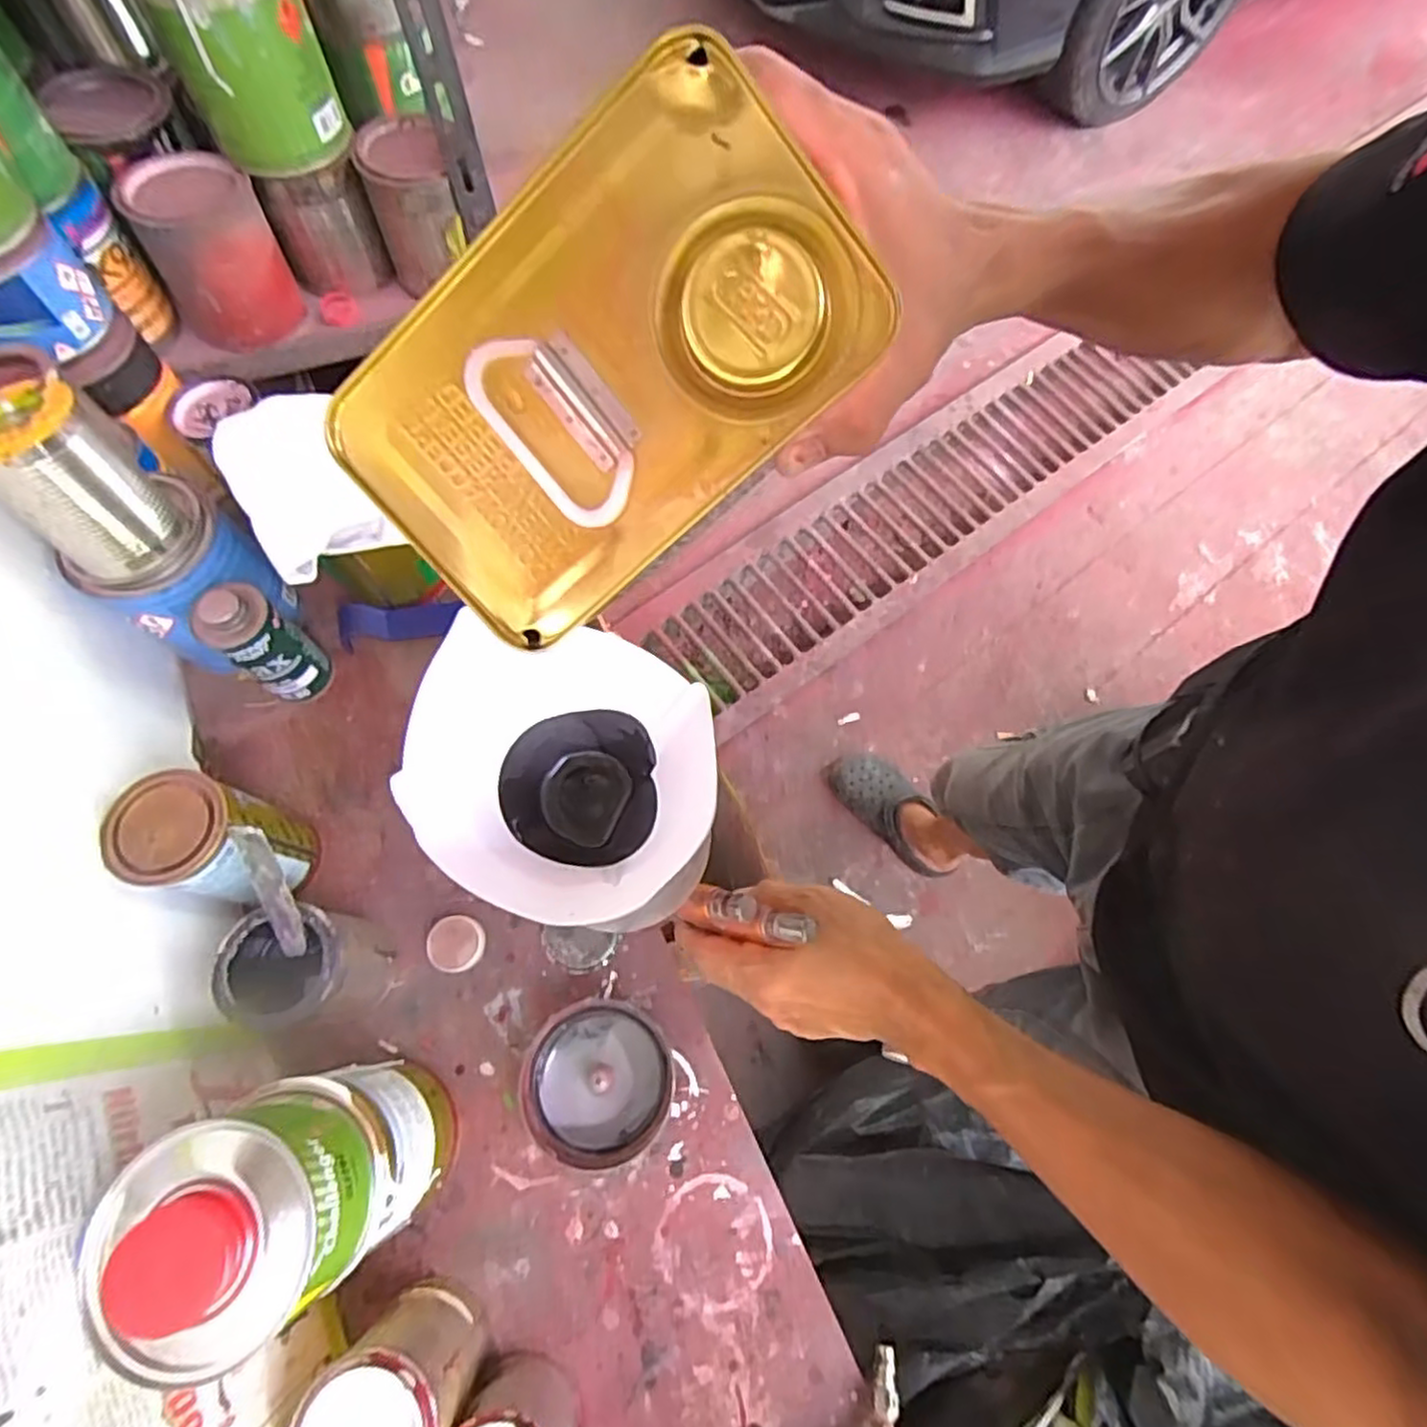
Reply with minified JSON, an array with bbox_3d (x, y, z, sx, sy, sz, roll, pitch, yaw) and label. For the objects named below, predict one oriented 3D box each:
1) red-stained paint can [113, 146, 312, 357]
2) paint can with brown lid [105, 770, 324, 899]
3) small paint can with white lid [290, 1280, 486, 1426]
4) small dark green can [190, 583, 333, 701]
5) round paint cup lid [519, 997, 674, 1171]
[{"bbox_3d":[-0.437,-0.402,0.622,0.100,0.111,0.090,-34,73,-13],"label":"red-stained paint can"},{"bbox_3d":[-0.339,0.093,0.498,0.069,0.133,0.071,0,68,-1],"label":"paint can with brown lid"},{"bbox_3d":[-0.183,0.387,0.404,0.080,0.100,0.074,0,68,-1],"label":"small paint can with white lid"},{"bbox_3d":[-0.350,-0.051,0.560,0.042,0.121,0.048,35,72,12],"label":"small dark green can"},{"bbox_3d":[-0.081,0.257,0.499,0.100,0.030,0.101,0,68,-1],"label":"round paint cup lid"}]

